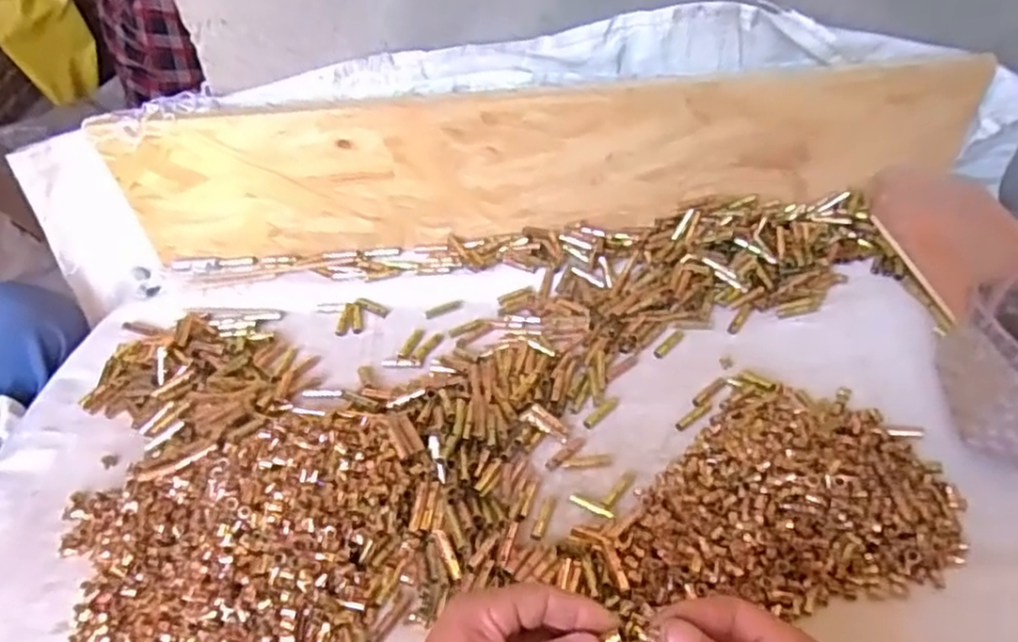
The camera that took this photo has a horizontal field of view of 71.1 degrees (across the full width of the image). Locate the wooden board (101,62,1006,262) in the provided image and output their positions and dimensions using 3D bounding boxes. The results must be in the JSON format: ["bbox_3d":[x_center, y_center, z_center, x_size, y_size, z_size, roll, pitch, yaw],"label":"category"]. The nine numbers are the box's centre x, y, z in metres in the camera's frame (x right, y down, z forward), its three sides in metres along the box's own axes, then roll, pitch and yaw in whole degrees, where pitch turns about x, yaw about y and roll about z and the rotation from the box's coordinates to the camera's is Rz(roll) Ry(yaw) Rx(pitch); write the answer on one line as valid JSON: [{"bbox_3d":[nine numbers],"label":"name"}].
[{"bbox_3d":[0.032,-0.157,0.783,0.891,0.197,0.020,-4,44,3],"label":"wooden board"}]

